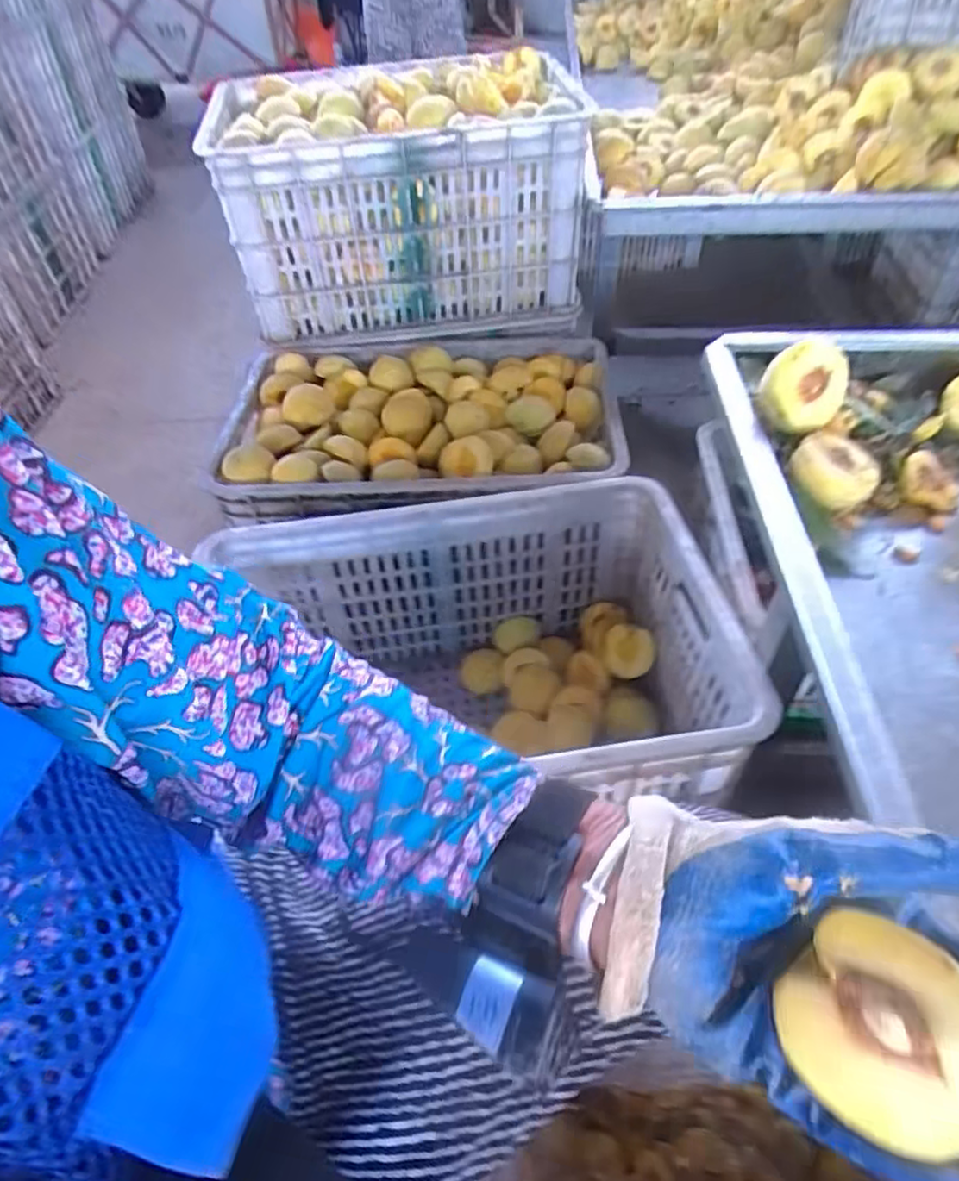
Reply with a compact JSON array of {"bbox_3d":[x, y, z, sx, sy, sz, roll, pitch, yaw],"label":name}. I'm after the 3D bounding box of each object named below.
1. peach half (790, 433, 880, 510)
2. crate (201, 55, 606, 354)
[{"bbox_3d":[0.282,-0.092,0.541,0.063,0.048,0.044,28,55,27],"label":"peach half"},{"bbox_3d":[-0.116,-0.612,1.074,0.503,0.294,0.326,-6,47,-1],"label":"crate"}]

